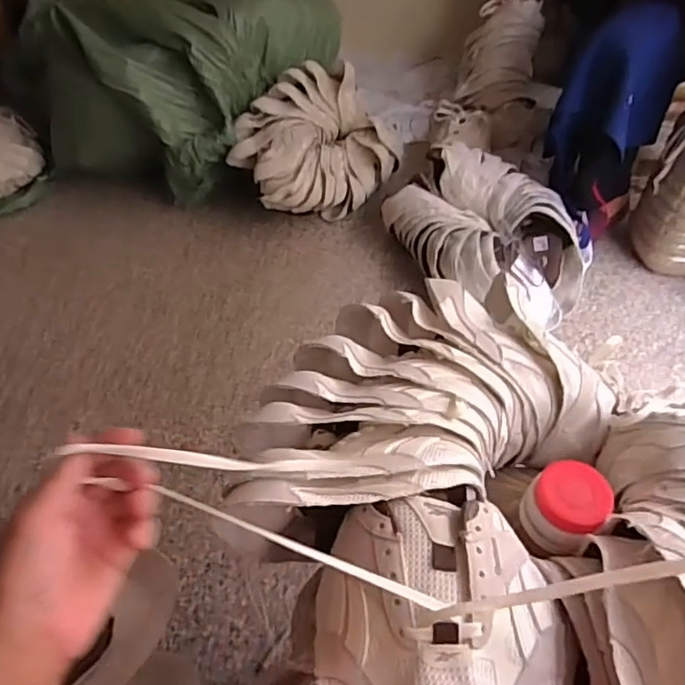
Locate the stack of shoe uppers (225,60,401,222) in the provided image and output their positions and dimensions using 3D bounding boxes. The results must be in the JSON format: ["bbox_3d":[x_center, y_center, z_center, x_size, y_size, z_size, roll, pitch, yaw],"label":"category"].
[{"bbox_3d":[-0.046,-0.439,1.384,0.394,0.260,0.246,-31,55,-26],"label":"stack of shoe uppers"}]

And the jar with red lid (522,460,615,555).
[{"bbox_3d":[0.177,0.133,0.482,0.065,0.050,0.065,-1,58,1],"label":"jar with red lid"}]

